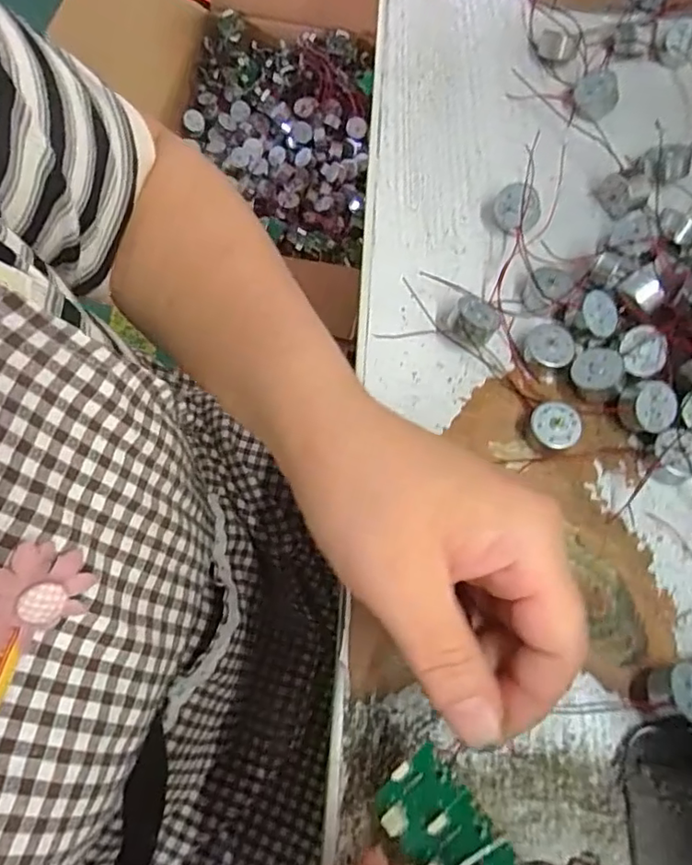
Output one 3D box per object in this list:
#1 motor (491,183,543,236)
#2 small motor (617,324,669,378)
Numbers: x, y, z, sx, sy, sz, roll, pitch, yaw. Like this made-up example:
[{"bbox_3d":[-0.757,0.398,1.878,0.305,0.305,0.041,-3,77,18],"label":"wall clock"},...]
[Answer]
[{"bbox_3d":[0.093,-0.121,0.319,0.025,0.010,0.025,24,111,16],"label":"motor"},{"bbox_3d":[0.145,-0.039,0.285,0.023,0.014,0.021,0,69,1],"label":"small motor"}]

